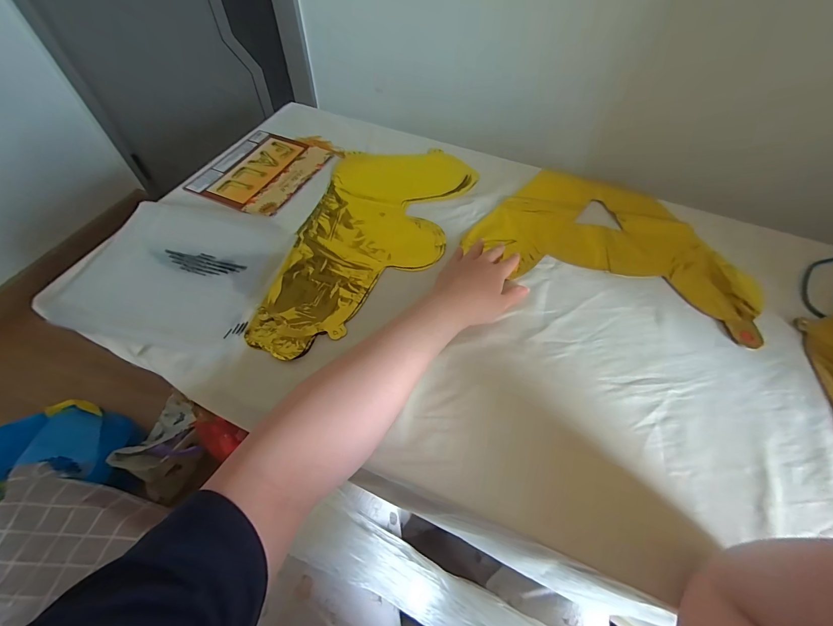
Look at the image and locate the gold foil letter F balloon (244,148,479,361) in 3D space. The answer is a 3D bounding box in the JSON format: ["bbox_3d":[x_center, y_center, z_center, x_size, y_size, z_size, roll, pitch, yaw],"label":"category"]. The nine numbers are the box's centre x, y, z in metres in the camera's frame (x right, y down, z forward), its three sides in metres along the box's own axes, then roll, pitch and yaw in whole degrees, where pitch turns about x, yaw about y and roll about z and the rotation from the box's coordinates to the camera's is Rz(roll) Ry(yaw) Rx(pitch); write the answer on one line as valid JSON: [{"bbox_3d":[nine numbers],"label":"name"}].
[{"bbox_3d":[-0.054,-0.117,0.514,0.223,0.012,0.424,9,56,4],"label":"gold foil letter F balloon"}]

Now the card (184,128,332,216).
[{"bbox_3d":[-0.262,-0.245,0.599,0.166,0.008,0.194,21,58,12],"label":"card"}]

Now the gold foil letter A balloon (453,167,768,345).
[{"bbox_3d":[0.289,-0.120,0.536,0.380,0.012,0.262,16,57,9],"label":"gold foil letter A balloon"}]

